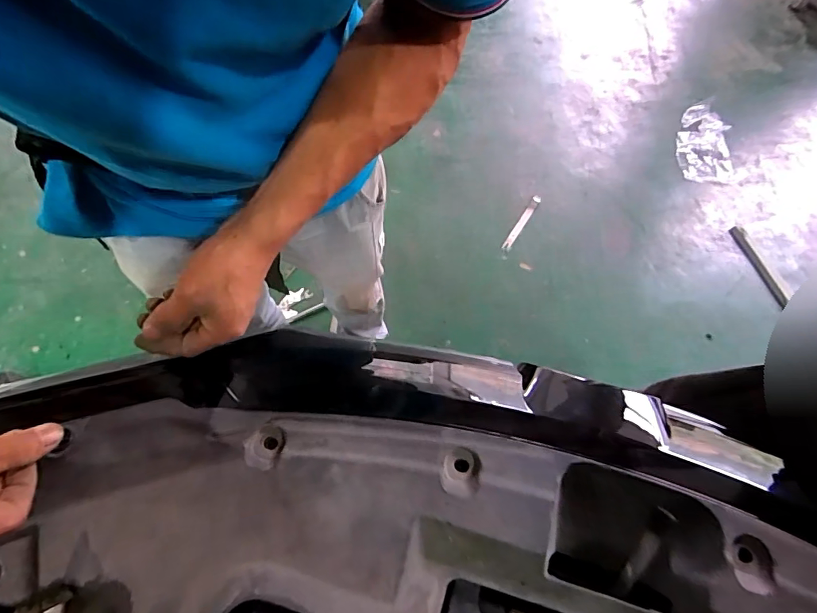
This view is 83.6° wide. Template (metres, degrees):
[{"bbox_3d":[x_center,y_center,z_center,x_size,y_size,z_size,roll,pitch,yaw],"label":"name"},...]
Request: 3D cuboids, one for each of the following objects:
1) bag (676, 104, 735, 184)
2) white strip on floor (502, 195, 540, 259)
[{"bbox_3d":[0.982,-0.559,1.533,0.143,0.085,0.316,3,65,2],"label":"bag"},{"bbox_3d":[0.350,-0.256,1.440,0.032,0.022,0.244,29,69,13],"label":"white strip on floor"}]

